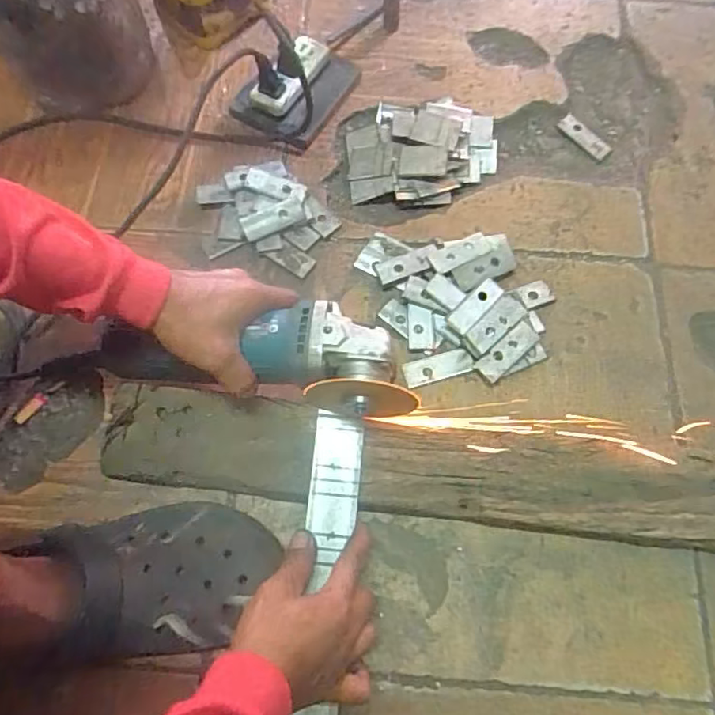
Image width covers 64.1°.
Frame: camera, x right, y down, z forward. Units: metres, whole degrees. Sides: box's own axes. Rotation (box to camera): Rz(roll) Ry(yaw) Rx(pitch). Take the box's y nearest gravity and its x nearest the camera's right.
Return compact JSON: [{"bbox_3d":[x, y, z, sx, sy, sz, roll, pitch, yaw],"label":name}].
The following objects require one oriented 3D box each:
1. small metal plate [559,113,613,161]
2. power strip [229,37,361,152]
[{"bbox_3d":[0.263,-0.254,0.660,0.023,0.006,0.067,-41,74,-16],"label":"small metal plate"},{"bbox_3d":[-0.068,-0.312,0.647,0.101,0.043,0.137,28,70,10],"label":"power strip"}]

